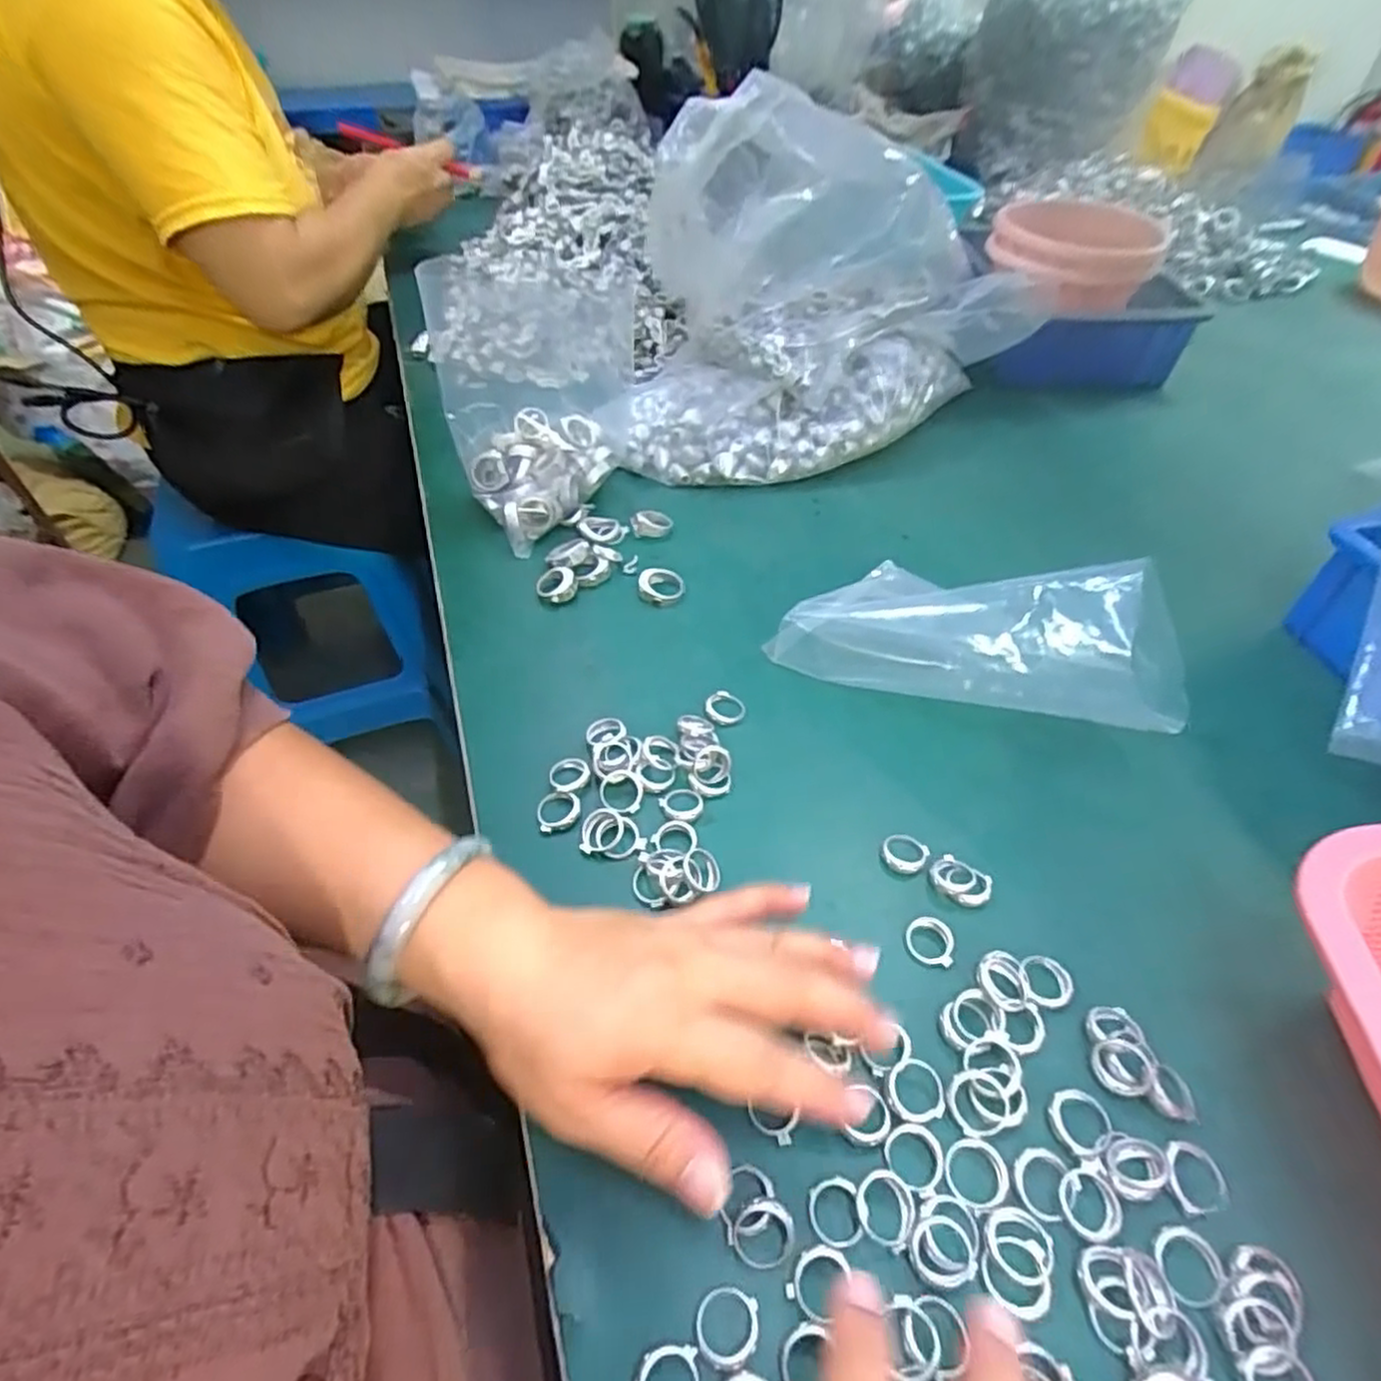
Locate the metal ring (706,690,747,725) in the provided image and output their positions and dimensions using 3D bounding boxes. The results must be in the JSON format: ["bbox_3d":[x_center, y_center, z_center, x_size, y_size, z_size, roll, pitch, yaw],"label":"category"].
[{"bbox_3d":[0.020,0.010,0.407,0.023,0.006,0.021,0,48,0],"label":"metal ring"}]

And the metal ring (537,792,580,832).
[{"bbox_3d":[-0.065,0.059,0.356,0.021,0.004,0.020,0,48,0],"label":"metal ring"}]

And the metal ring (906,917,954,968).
[{"bbox_3d":[0.105,0.110,0.315,0.020,0.004,0.022,0,48,0],"label":"metal ring"}]

